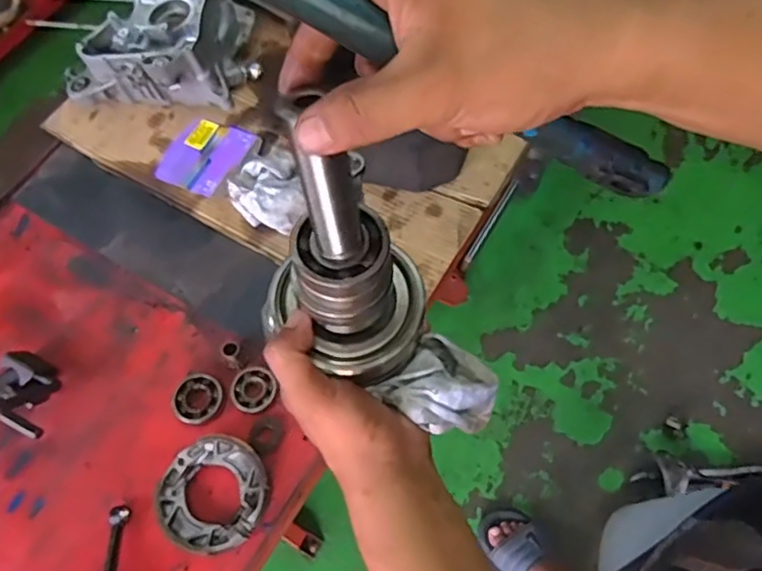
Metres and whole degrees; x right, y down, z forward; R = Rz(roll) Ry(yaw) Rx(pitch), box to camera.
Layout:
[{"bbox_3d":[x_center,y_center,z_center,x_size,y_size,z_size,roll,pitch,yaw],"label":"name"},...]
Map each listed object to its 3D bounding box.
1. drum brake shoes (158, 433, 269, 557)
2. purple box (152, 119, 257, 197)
[{"bbox_3d":[-0.185,0.228,0.692,0.114,0.018,0.118,16,66,10],"label":"drum brake shoes"},{"bbox_3d":[-0.251,-0.185,0.902,0.109,0.019,0.118,22,67,12],"label":"purple box"}]

